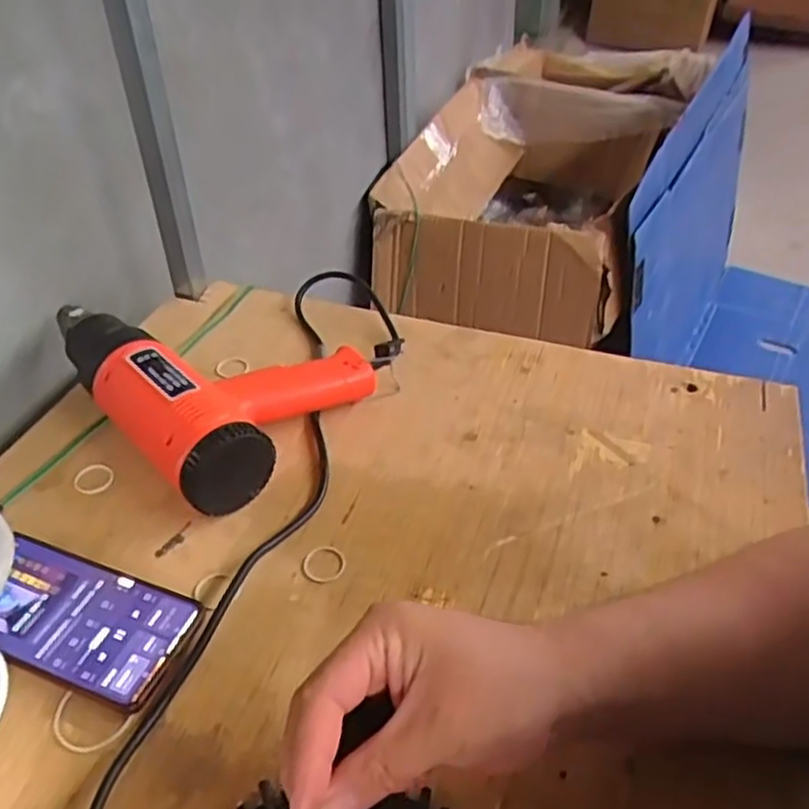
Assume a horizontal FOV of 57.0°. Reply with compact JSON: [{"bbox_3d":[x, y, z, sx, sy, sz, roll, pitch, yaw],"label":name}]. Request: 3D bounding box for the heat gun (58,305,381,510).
[{"bbox_3d":[-0.163,-0.037,0.622,0.186,0.071,0.265,-31,49,-30],"label":"heat gun"}]

